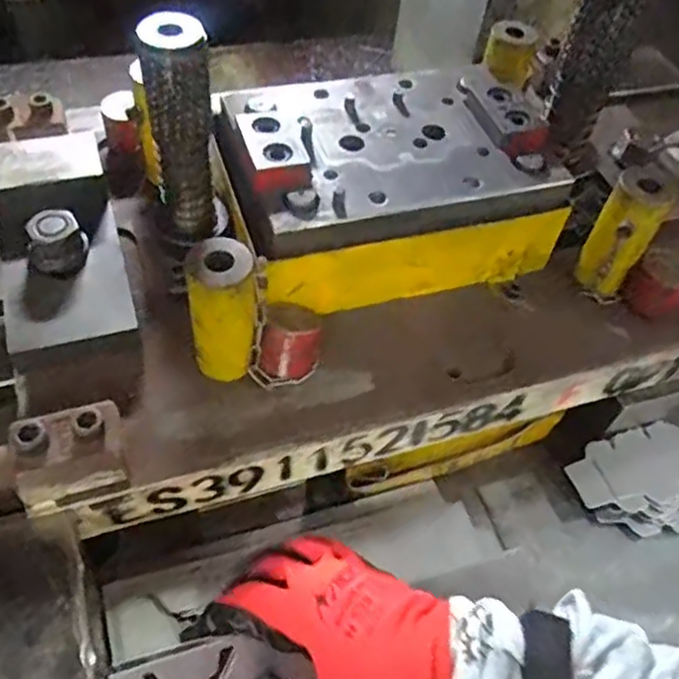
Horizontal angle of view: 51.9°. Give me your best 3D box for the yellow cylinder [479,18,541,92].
[{"bbox_3d":[0.146,-0.245,0.598,0.043,0.036,0.045,3,51,-4],"label":"yellow cylinder"}]

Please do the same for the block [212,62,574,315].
[{"bbox_3d":[0.035,-0.118,0.523,0.233,0.091,0.166,-13,54,-16],"label":"block"}]

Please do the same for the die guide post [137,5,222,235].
[{"bbox_3d":[-0.099,-0.126,0.443,0.039,0.149,0.036,-5,52,-10],"label":"die guide post"}]

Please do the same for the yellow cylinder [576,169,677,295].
[{"bbox_3d":[0.208,-0.077,0.510,0.031,0.095,0.034,3,51,-4],"label":"yellow cylinder"}]

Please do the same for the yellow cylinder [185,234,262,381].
[{"bbox_3d":[-0.072,-0.016,0.436,0.040,0.091,0.041,3,51,-4],"label":"yellow cylinder"}]

